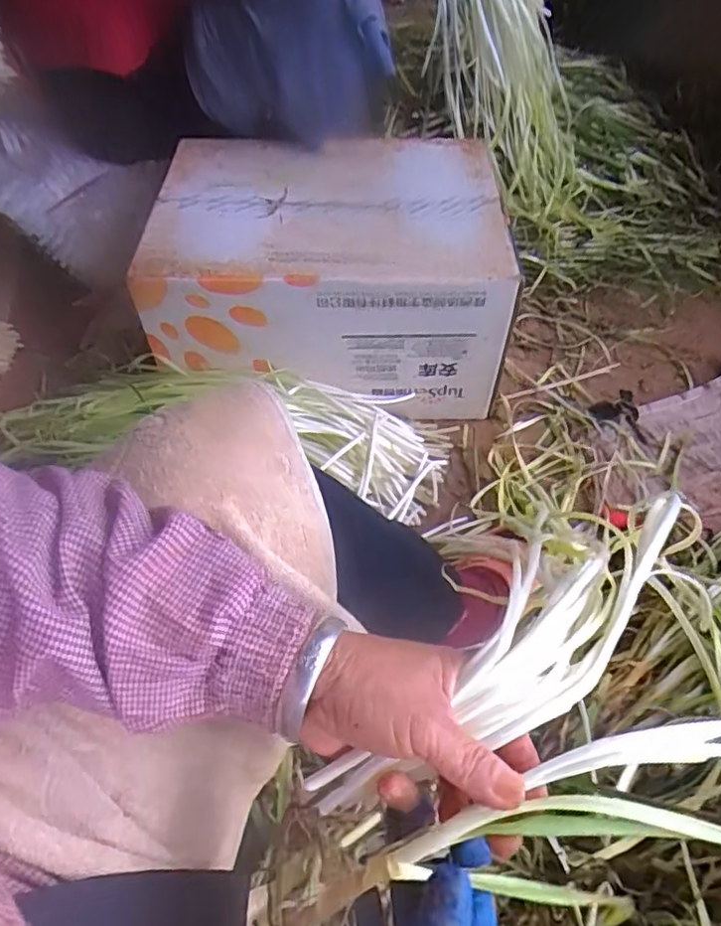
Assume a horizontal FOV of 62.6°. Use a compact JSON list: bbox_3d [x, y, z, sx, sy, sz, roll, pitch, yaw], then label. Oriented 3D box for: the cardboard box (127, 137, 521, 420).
[{"bbox_3d":[-0.040,-0.259,0.799,0.419,0.209,0.302,-2,53,0],"label":"cardboard box"}]

